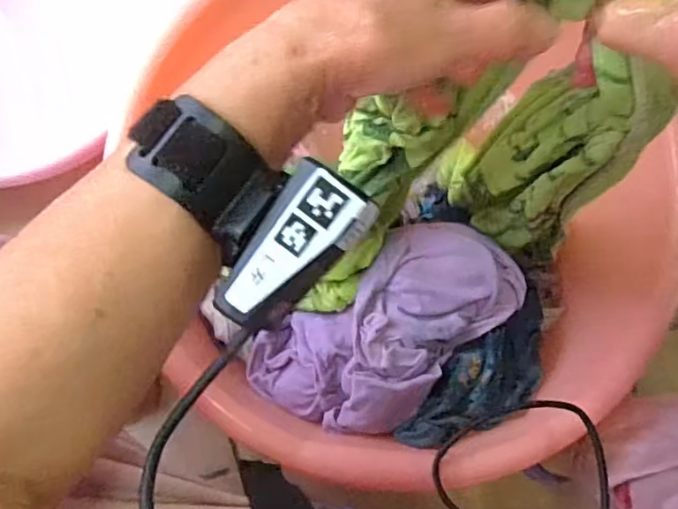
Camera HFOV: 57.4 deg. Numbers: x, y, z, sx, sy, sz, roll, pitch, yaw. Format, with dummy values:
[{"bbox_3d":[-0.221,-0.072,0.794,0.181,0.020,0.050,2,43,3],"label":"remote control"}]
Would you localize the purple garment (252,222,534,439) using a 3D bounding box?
[{"bbox_3d":[0.044,0.056,0.512,0.232,0.061,0.129,-38,86,-8],"label":"purple garment"}]

